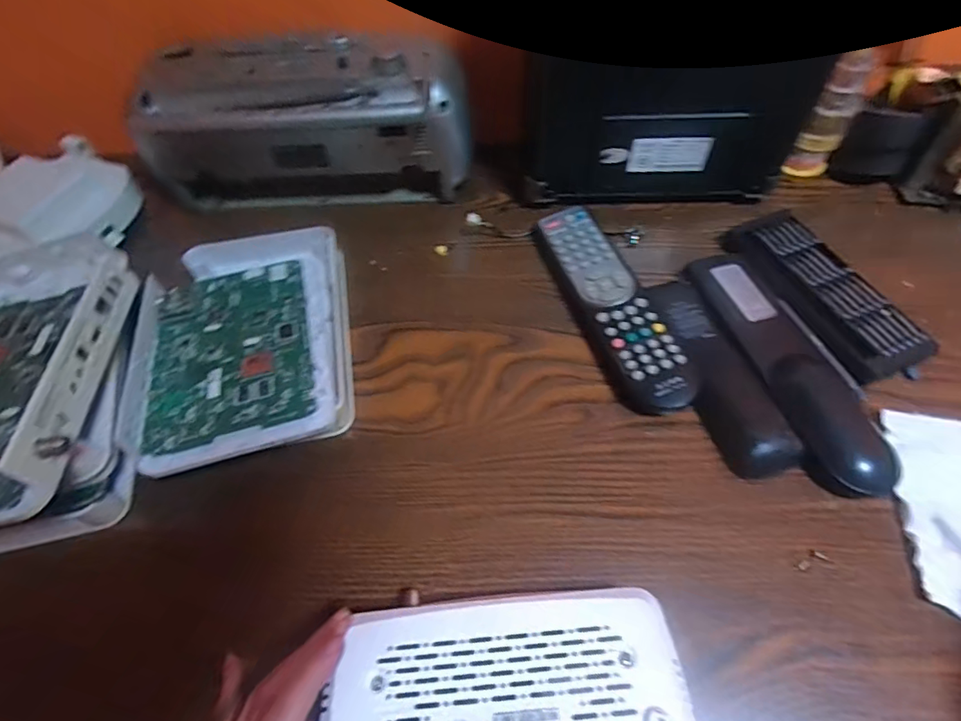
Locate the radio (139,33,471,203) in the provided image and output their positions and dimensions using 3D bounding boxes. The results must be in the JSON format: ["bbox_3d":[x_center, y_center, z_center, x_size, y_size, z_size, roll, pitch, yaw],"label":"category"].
[{"bbox_3d":[-0.136,-0.175,0.406,0.255,0.120,0.075,-10,59,-3],"label":"radio"}]

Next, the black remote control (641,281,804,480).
[{"bbox_3d":[0.156,0.006,0.352,0.045,0.022,0.151,-16,59,-7],"label":"black remote control"}]

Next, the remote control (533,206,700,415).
[{"bbox_3d":[0.095,-0.041,0.381,0.049,0.027,0.183,-18,60,-7],"label":"remote control"}]

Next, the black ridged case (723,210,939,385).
[{"bbox_3d":[0.251,-0.051,0.386,0.072,0.016,0.151,-21,60,-9],"label":"black ridged case"}]

